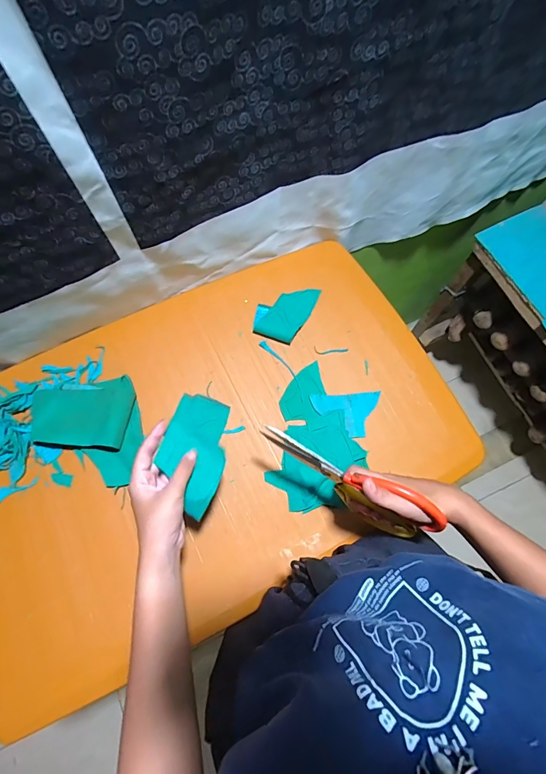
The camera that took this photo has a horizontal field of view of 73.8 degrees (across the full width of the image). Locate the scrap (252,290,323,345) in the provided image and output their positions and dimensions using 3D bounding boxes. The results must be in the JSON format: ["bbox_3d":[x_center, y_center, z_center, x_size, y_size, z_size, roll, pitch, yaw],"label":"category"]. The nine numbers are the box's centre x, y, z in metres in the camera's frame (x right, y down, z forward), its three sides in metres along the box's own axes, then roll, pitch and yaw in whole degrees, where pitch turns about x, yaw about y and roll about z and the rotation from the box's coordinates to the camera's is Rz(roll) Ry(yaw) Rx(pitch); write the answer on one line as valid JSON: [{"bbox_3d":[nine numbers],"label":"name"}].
[{"bbox_3d":[0.022,-0.133,0.623,0.085,0.011,0.117,22,72,6],"label":"scrap"}]

